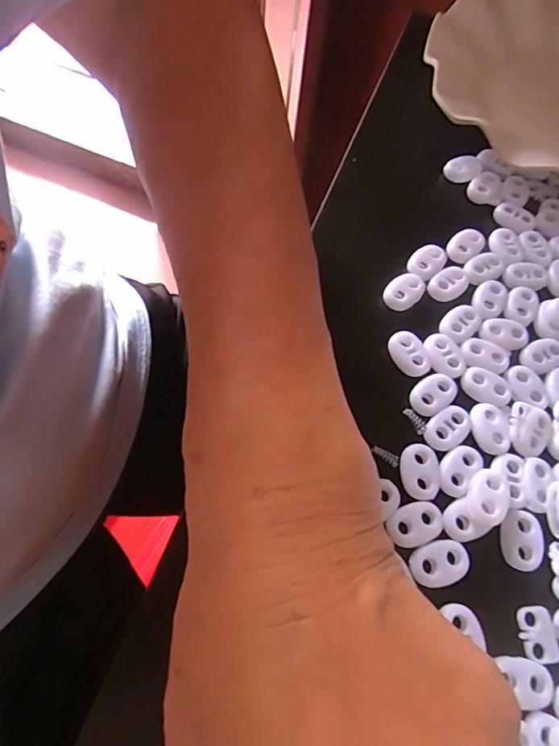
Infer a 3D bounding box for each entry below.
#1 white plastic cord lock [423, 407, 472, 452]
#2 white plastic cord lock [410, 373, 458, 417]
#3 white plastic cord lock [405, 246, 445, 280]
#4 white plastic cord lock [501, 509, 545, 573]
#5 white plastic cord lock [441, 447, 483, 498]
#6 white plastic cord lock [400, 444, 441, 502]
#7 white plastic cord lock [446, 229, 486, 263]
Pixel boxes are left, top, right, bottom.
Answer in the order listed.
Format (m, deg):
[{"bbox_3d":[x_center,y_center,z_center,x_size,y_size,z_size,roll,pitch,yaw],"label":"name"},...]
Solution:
[{"bbox_3d":[0.072,0.023,0.200,0.021,0.004,0.015,-32,71,-18],"label":"white plastic cord lock"},{"bbox_3d":[0.068,0.008,0.206,0.022,0.004,0.015,-38,73,-20],"label":"white plastic cord lock"},{"bbox_3d":[0.074,-0.056,0.236,0.015,0.004,0.023,41,68,14],"label":"white plastic cord lock"},{"bbox_3d":[0.095,0.065,0.184,0.015,0.005,0.022,19,65,4],"label":"white plastic cord lock"},{"bbox_3d":[0.074,0.039,0.194,0.013,0.005,0.021,36,67,12],"label":"white plastic cord lock"},{"bbox_3d":[0.057,0.040,0.191,0.015,0.004,0.023,3,65,-4],"label":"white plastic cord lock"},{"bbox_3d":[0.097,-0.066,0.245,0.015,0.006,0.022,40,68,14],"label":"white plastic cord lock"}]

